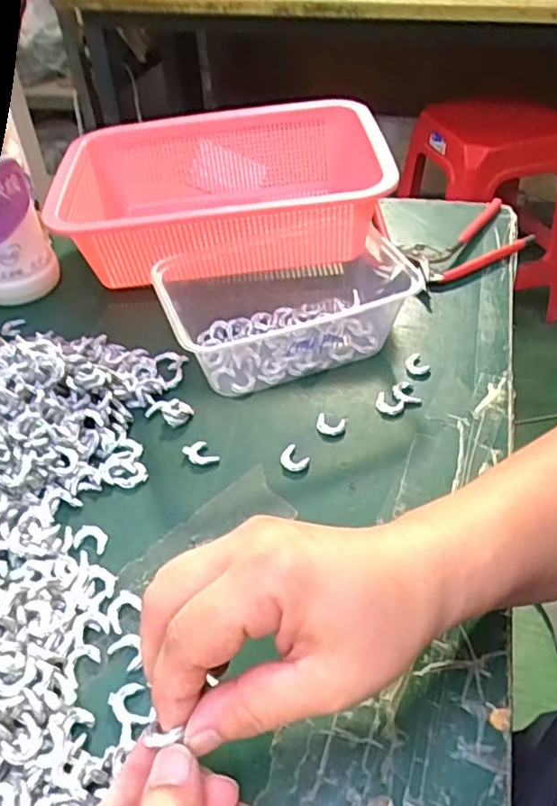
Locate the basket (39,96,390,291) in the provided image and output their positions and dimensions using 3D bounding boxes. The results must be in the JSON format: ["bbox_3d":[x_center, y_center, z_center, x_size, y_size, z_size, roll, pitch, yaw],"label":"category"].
[{"bbox_3d":[-0.048,-0.176,0.536,0.256,0.081,0.192,-7,43,-3],"label":"basket"}]

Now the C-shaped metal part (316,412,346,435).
[{"bbox_3d":[0.032,0.012,0.394,0.018,0.004,0.015,14,47,16],"label":"C-shaped metal part"}]

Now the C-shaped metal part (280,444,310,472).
[{"bbox_3d":[0.009,0.033,0.376,0.016,0.004,0.019,-31,52,-26],"label":"C-shaped metal part"}]

